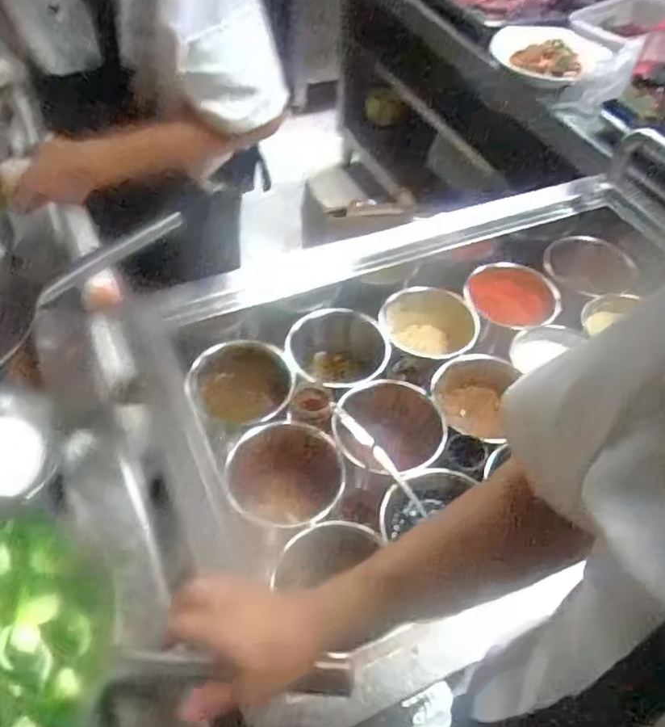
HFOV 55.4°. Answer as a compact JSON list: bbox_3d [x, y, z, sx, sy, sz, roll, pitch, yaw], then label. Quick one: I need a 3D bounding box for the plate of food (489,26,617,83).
[{"bbox_3d":[0.497,-0.720,1.460,0.281,0.029,0.175,29,72,29],"label":"plate of food"}]

